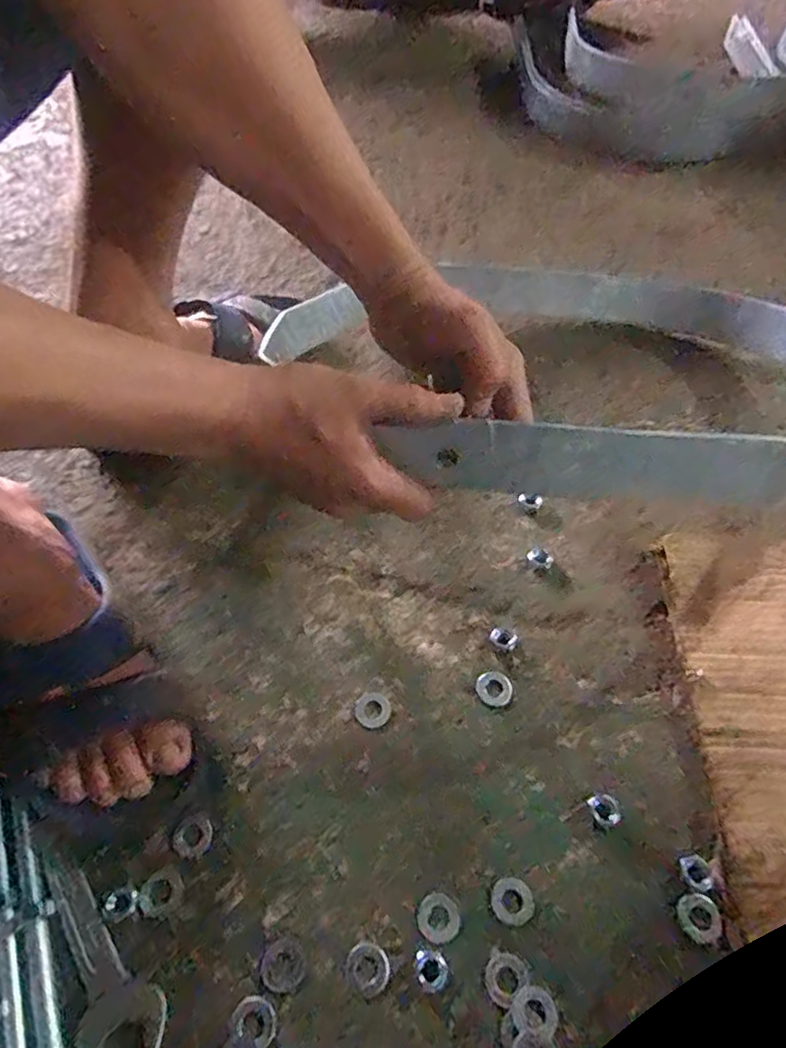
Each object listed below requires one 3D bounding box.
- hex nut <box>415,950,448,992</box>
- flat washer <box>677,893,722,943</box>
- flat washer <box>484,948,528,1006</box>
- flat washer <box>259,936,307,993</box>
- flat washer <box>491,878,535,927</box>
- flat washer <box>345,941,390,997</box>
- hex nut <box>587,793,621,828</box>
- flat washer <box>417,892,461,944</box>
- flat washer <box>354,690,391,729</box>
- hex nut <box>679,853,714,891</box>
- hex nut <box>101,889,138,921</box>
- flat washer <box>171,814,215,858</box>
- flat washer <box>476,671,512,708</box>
[{"bbox_3d":[0.022,0.258,0.352,0.019,0.006,0.018,3,56,3],"label":"hex nut"},{"bbox_3d":[0.183,0.235,0.364,0.023,0.004,0.024,0,56,1],"label":"flat washer"},{"bbox_3d":[0.064,0.261,0.353,0.023,0.004,0.026,37,65,23],"label":"flat washer"},{"bbox_3d":[-0.065,0.259,0.358,0.026,0.004,0.026,-1,56,1],"label":"flat washer"},{"bbox_3d":[0.073,0.231,0.373,0.025,0.004,0.025,-1,56,1],"label":"flat washer"},{"bbox_3d":[-0.015,0.259,0.355,0.024,0.004,0.026,-1,56,1],"label":"flat washer"},{"bbox_3d":[0.138,0.186,0.398,0.019,0.006,0.021,-23,59,-14],"label":"hex nut"},{"bbox_3d":[0.027,0.238,0.368,0.024,0.004,0.026,-28,60,-16],"label":"flat washer"},{"bbox_3d":[-0.015,0.133,0.440,0.025,0.004,0.026,-1,56,1],"label":"flat washer"},{"bbox_3d":[0.187,0.215,0.376,0.016,0.004,0.020,-16,57,-9],"label":"hex nut"},{"bbox_3d":[-0.168,0.232,0.372,0.020,0.004,0.017,-1,59,1],"label":"hex nut"},{"bbox_3d":[-0.129,0.202,0.394,0.025,0.004,0.024,4,62,-7],"label":"flat washer"},{"bbox_3d":[0.074,0.120,0.448,0.025,0.004,0.026,-1,56,1],"label":"flat washer"}]

